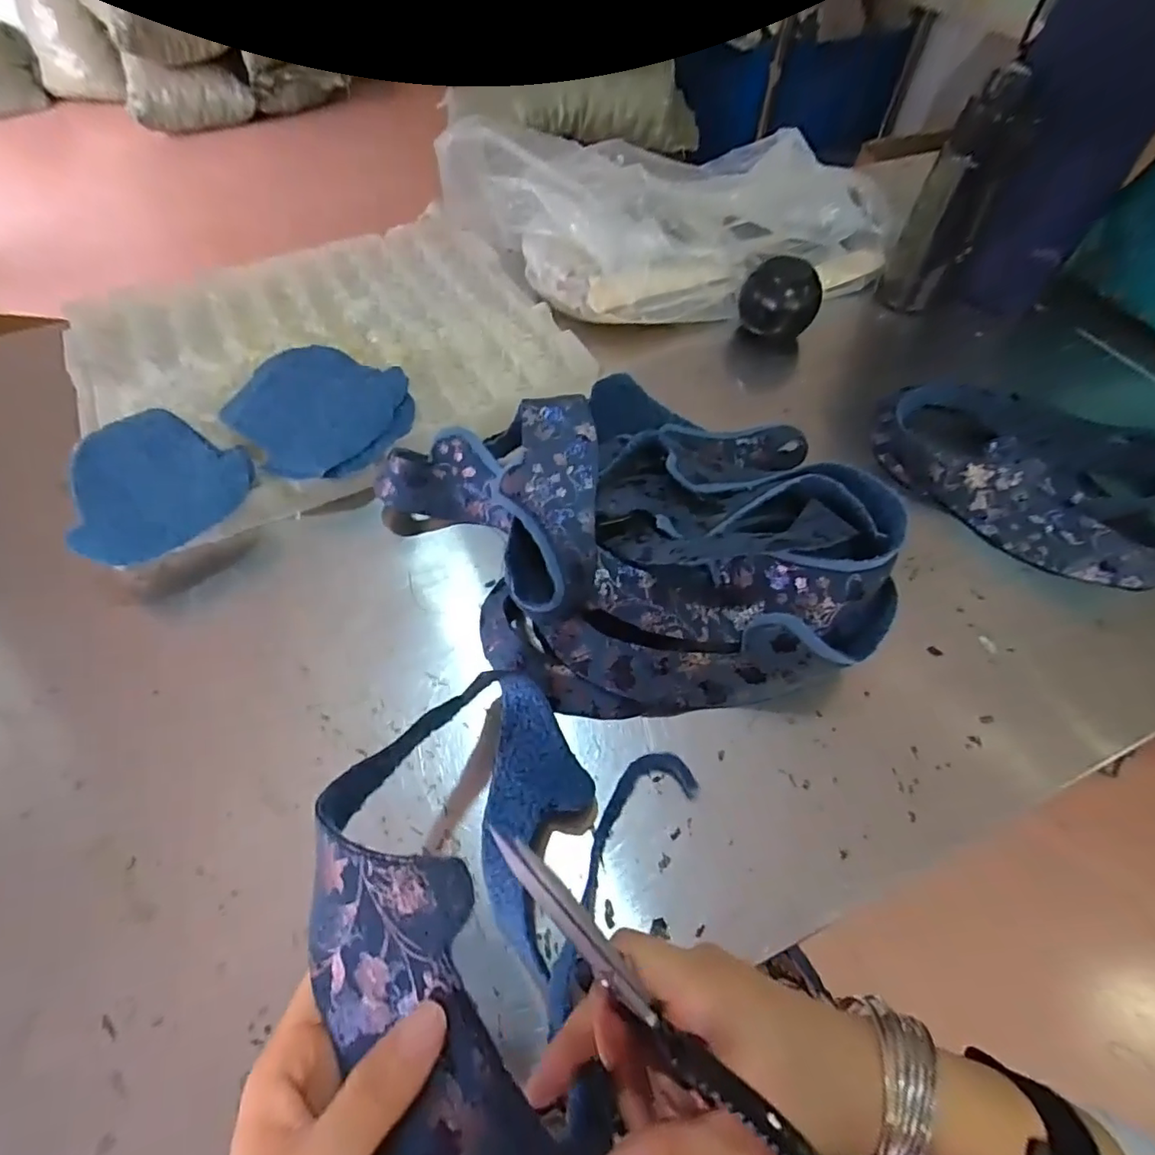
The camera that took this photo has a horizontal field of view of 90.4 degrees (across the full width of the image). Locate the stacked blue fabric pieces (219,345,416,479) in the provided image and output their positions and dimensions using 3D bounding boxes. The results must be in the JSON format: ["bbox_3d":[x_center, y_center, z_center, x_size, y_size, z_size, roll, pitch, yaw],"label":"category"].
[{"bbox_3d":[-0.232,-0.156,0.515,0.138,0.031,0.171,-37,65,-22],"label":"stacked blue fabric pieces"}]

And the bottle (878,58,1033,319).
[{"bbox_3d":[0.382,-0.379,0.595,0.075,0.202,0.066,25,60,15],"label":"bottle"}]

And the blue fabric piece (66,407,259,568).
[{"bbox_3d":[-0.340,-0.075,0.449,0.139,0.016,0.125,30,62,18],"label":"blue fabric piece"}]

